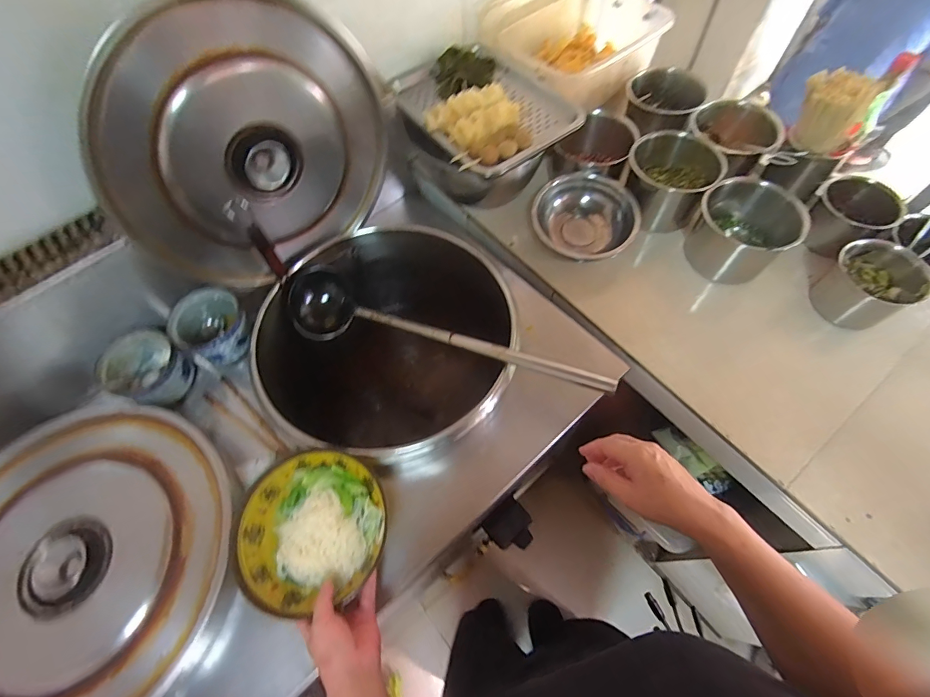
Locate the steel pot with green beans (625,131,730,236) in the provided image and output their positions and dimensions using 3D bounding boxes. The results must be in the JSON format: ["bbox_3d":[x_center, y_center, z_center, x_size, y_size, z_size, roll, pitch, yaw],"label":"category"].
[{"bbox_3d":[0.410,-0.336,0.860,0.156,0.135,0.153,-1,62,2],"label":"steel pot with green beans"}]

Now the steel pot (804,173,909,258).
[{"bbox_3d":[0.737,-0.254,0.813,0.133,0.099,0.132,-1,62,2],"label":"steel pot"}]

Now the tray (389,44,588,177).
[{"bbox_3d":[0.022,-0.478,0.820,0.262,0.061,0.369,-32,65,-14],"label":"tray"}]

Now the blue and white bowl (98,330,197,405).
[{"bbox_3d":[-0.549,0.034,0.736,0.119,0.089,0.114,-1,62,2],"label":"blue and white bowl"}]

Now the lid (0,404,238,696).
[{"bbox_3d":[-0.552,0.311,0.612,0.442,0.104,0.442,-1,62,2],"label":"lid"}]

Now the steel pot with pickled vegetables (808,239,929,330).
[{"bbox_3d":[0.711,-0.114,0.745,0.136,0.118,0.133,-1,62,2],"label":"steel pot with pickled vegetables"}]

